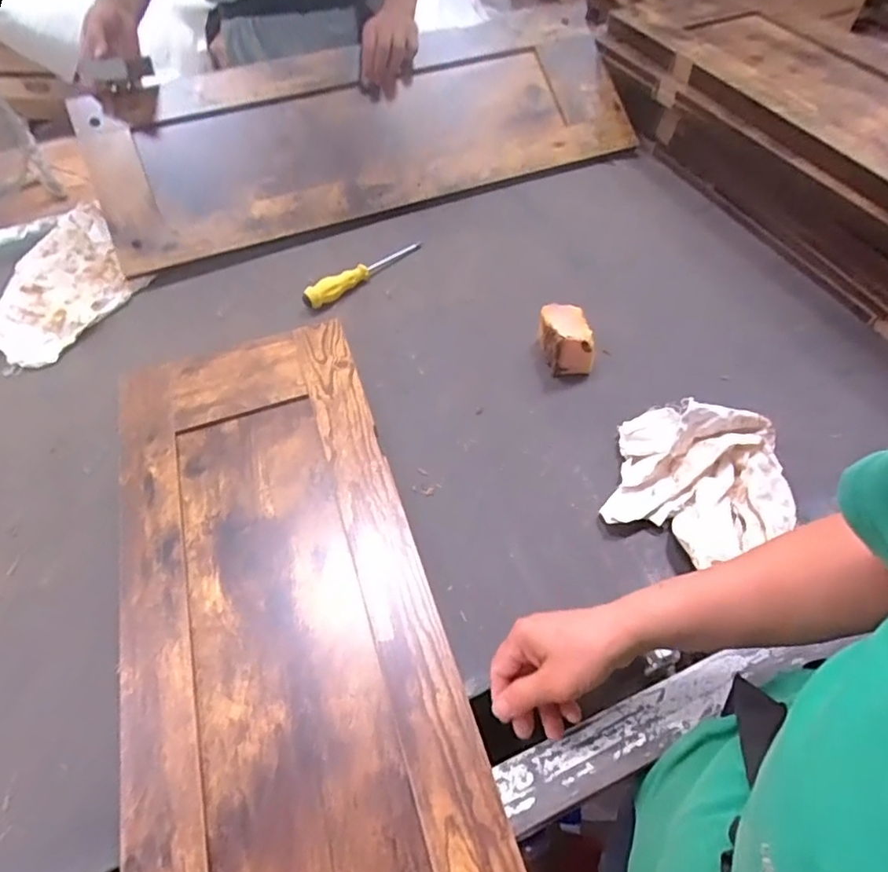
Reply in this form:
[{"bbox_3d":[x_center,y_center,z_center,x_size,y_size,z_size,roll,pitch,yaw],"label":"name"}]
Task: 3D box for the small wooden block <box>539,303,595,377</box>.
[{"bbox_3d":[0.140,-0.112,0.663,0.048,0.049,0.070,-8,55,-2],"label":"small wooden block"}]

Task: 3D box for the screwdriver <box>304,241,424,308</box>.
[{"bbox_3d":[-0.109,-0.228,0.783,0.184,0.026,0.023,-37,61,-21],"label":"screwdriver"}]

